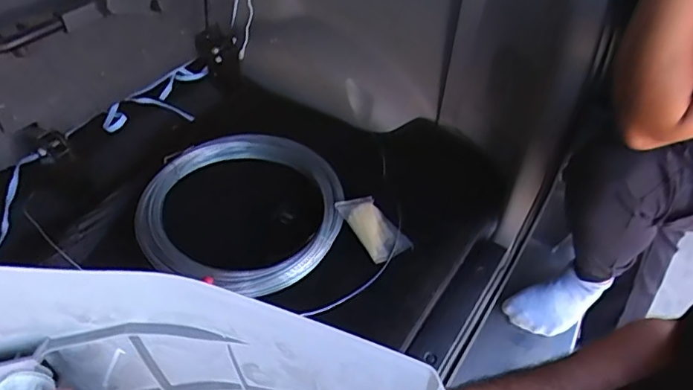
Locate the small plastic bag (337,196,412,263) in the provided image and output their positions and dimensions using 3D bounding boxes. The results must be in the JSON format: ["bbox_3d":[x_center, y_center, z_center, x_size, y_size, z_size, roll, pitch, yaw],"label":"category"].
[{"bbox_3d":[0.059,0.060,1.056,0.090,0.026,0.153,-26,54,-26],"label":"small plastic bag"}]

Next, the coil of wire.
[{"bbox_3d":[-0.206,0.030,1.078,0.403,0.080,0.378,2,46,-2],"label":"coil of wire"}]

